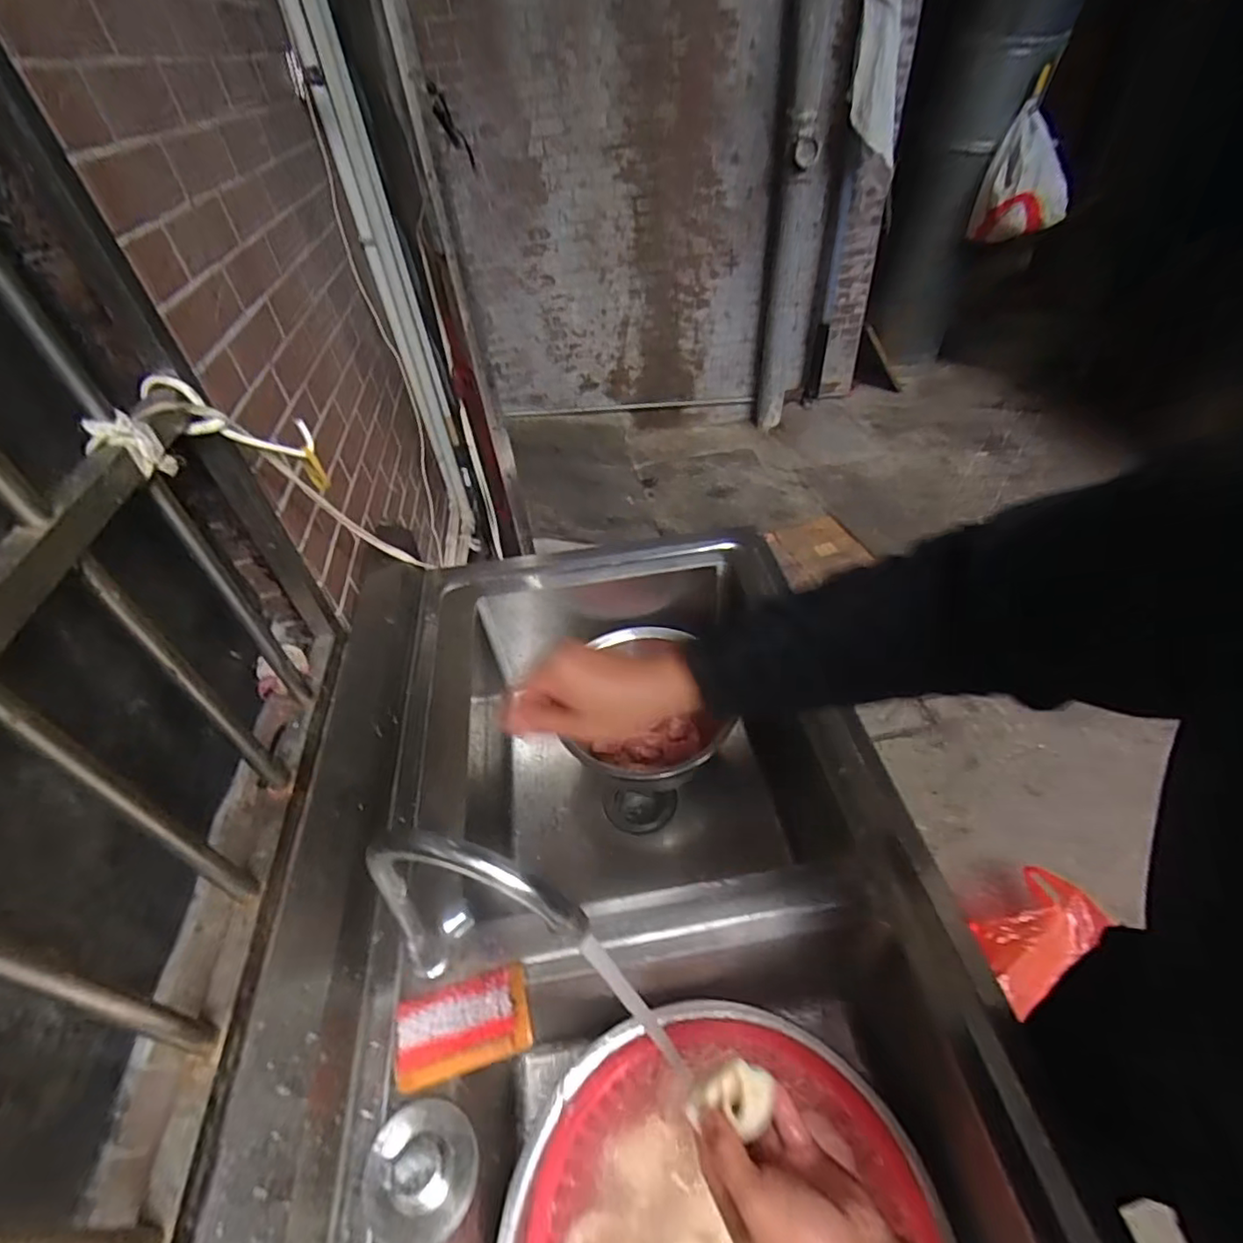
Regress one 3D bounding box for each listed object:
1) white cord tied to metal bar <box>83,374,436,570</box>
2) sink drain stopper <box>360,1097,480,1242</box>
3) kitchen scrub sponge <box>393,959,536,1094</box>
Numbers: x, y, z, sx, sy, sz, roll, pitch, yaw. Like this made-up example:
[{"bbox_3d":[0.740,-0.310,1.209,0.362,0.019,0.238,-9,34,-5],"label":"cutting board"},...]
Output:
[{"bbox_3d":[-0.341,-0.128,0.683,0.084,0.505,0.101,2,81,8],"label":"white cord tied to metal bar"},{"bbox_3d":[-0.154,0.421,0.462,0.080,0.022,0.084,-3,45,3],"label":"sink drain stopper"},{"bbox_3d":[-0.137,0.344,0.520,0.108,0.034,0.069,-15,45,-8],"label":"kitchen scrub sponge"}]

